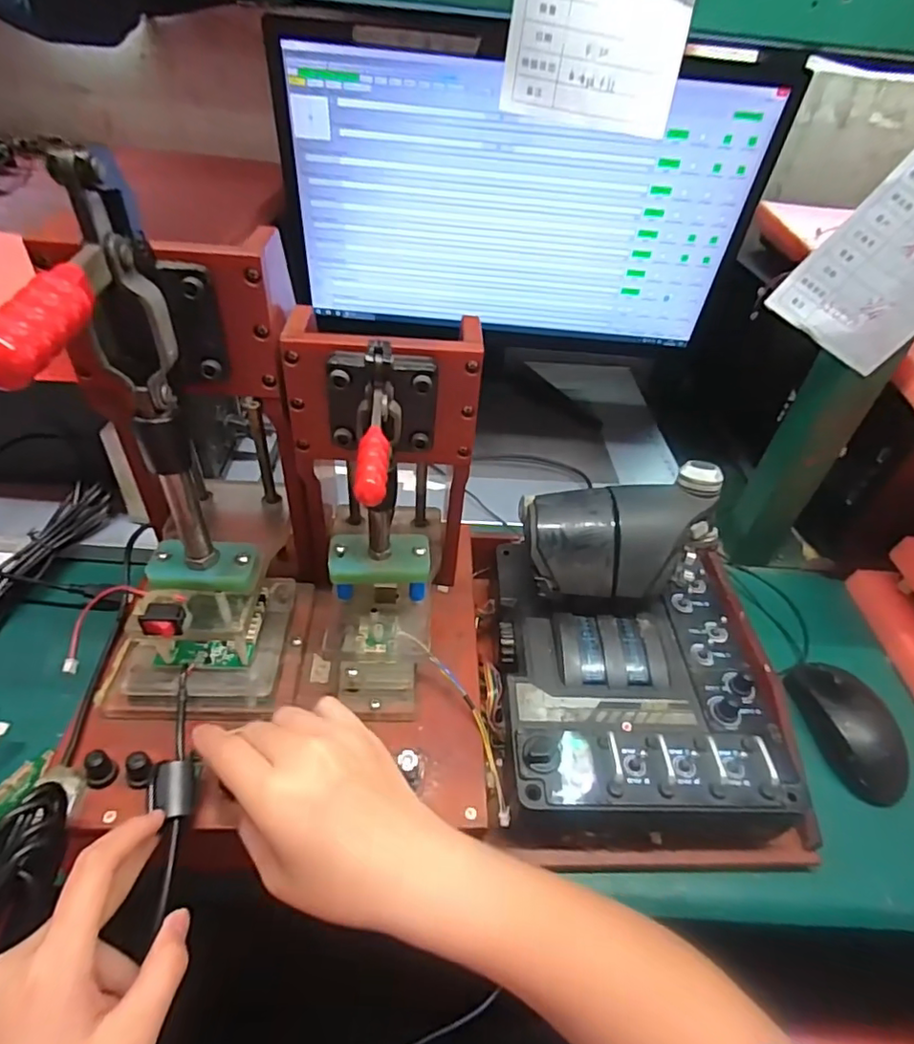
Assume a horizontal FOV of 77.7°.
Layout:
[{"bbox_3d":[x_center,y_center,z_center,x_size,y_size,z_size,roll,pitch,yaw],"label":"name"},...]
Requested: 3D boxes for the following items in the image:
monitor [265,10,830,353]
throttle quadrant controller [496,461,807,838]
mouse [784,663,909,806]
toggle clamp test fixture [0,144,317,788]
[{"bbox_3d":[0.067,-0.345,0.637,0.496,0.298,0.078,5,43,-1],"label":"monitor"},{"bbox_3d":[0.136,0.091,0.416,0.208,0.138,0.227,3,43,-3],"label":"throttle quadrant controller"},{"bbox_3d":[0.316,0.163,0.458,0.062,0.032,0.114,-3,43,-10],"label":"mouse"},{"bbox_3d":[-0.154,-0.013,0.292,0.109,0.281,0.174,5,43,-1],"label":"toggle clamp test fixture"}]

